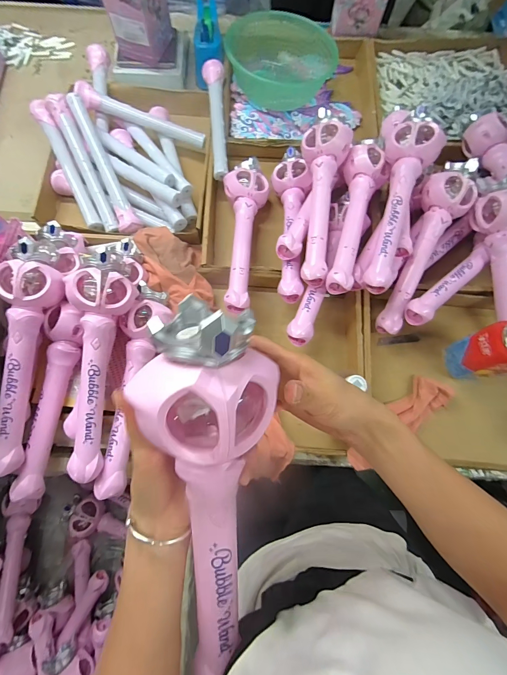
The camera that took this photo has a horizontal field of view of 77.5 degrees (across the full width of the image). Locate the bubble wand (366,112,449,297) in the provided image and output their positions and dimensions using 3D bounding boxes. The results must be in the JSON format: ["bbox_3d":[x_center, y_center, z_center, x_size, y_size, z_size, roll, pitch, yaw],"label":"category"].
[{"bbox_3d":[0.269,-0.260,0.599,0.097,0.091,0.354,19,76,5],"label":"bubble wand"}]

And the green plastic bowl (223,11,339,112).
[{"bbox_3d":[0.063,-0.695,0.808,0.264,0.092,0.223,-1,75,-1],"label":"green plastic bowl"}]

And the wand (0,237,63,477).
[{"bbox_3d":[-0.378,0.027,0.501,0.086,0.096,0.361,9,75,2],"label":"wand"}]

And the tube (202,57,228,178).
[{"bbox_3d":[-0.085,-0.513,0.744,0.049,0.044,0.312,-5,75,-2],"label":"tube"}]

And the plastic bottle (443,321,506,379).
[{"bbox_3d":[0.431,0.021,0.549,0.089,0.194,0.080,-9,75,-3],"label":"plastic bottle"}]

